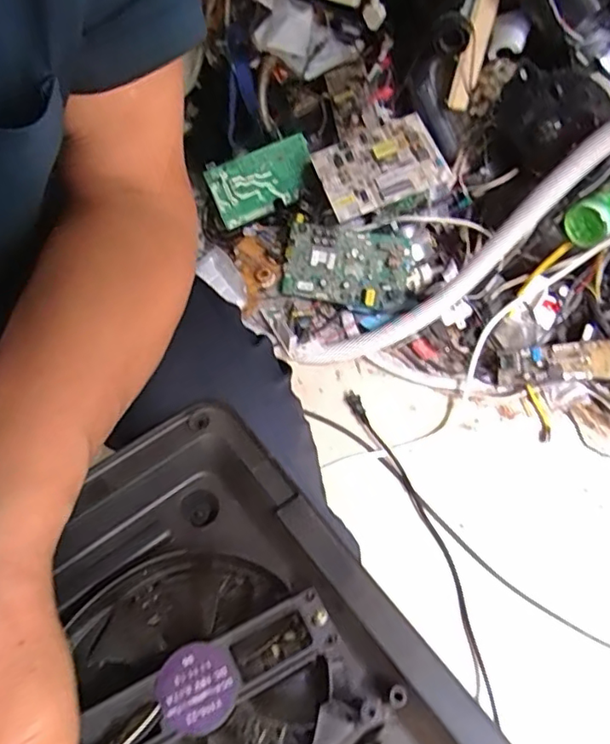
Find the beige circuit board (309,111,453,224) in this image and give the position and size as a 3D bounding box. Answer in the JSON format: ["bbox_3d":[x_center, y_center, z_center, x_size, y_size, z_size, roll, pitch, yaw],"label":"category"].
[{"bbox_3d":[0.119,-0.337,0.936,0.193,0.019,0.147,-24,68,2],"label":"beige circuit board"}]

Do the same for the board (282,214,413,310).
[{"bbox_3d":[0.073,-0.181,0.983,0.212,0.130,0.032,11,14,10],"label":"board"}]

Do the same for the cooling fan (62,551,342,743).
[{"bbox_3d":[-0.048,0.151,0.283,0.121,0.038,0.123,-12,58,-9],"label":"cooling fan"}]

